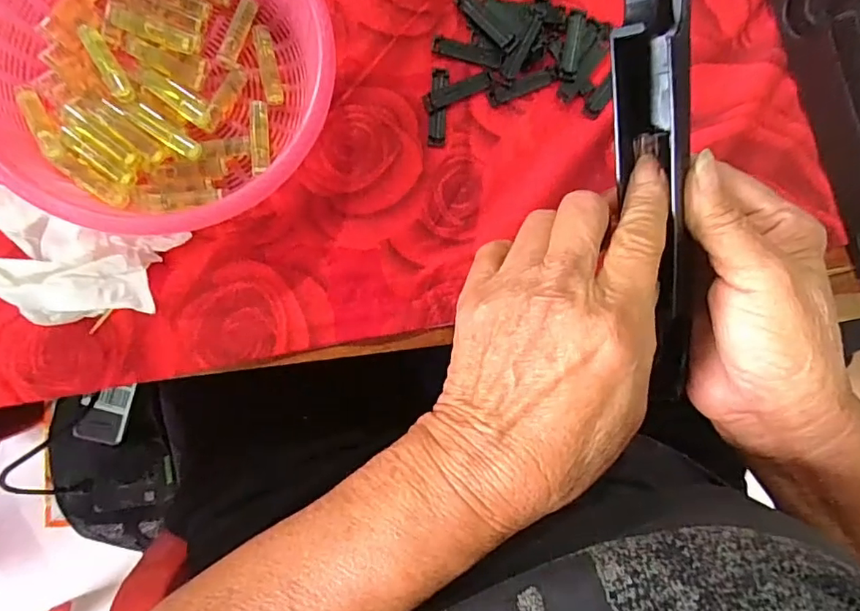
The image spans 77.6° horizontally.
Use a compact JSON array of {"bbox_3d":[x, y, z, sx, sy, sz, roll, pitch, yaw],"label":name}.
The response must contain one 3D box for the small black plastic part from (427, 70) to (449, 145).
[{"bbox_3d":[0.005,-0.117,0.315,0.010,0.004,0.046,4,87,-7],"label":"small black plastic part"}]

